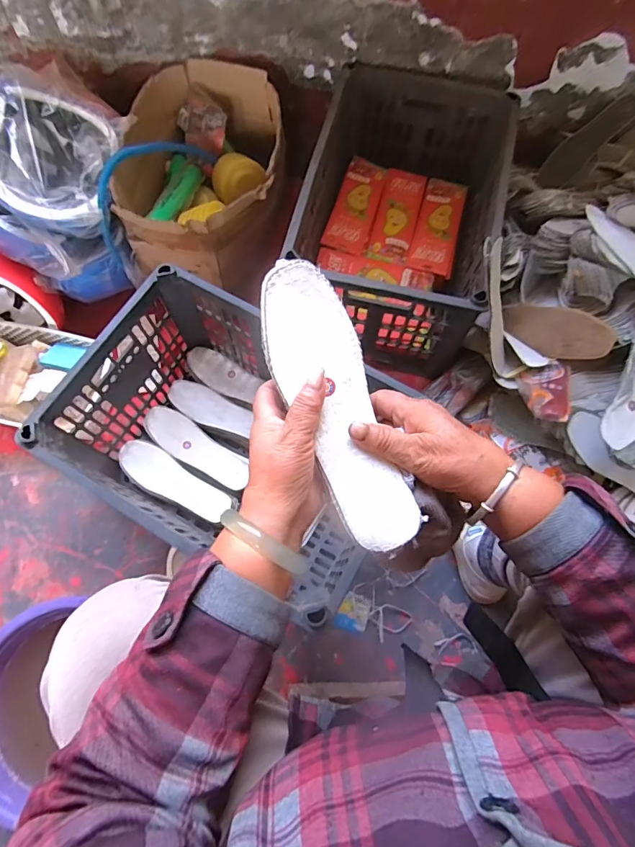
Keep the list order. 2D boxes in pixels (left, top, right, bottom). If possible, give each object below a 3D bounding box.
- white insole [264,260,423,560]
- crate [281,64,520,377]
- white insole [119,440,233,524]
[{"bbox_3d":[0.011,-0.017,0.342,0.069,0.012,0.232,-19,84,1],"label":"white insole"},{"bbox_3d":[0.166,-0.419,0.877,0.336,0.247,0.532,14,72,4],"label":"crate"},{"bbox_3d":[-0.264,0.104,0.798,0.224,0.011,0.068,27,77,6],"label":"white insole"}]

